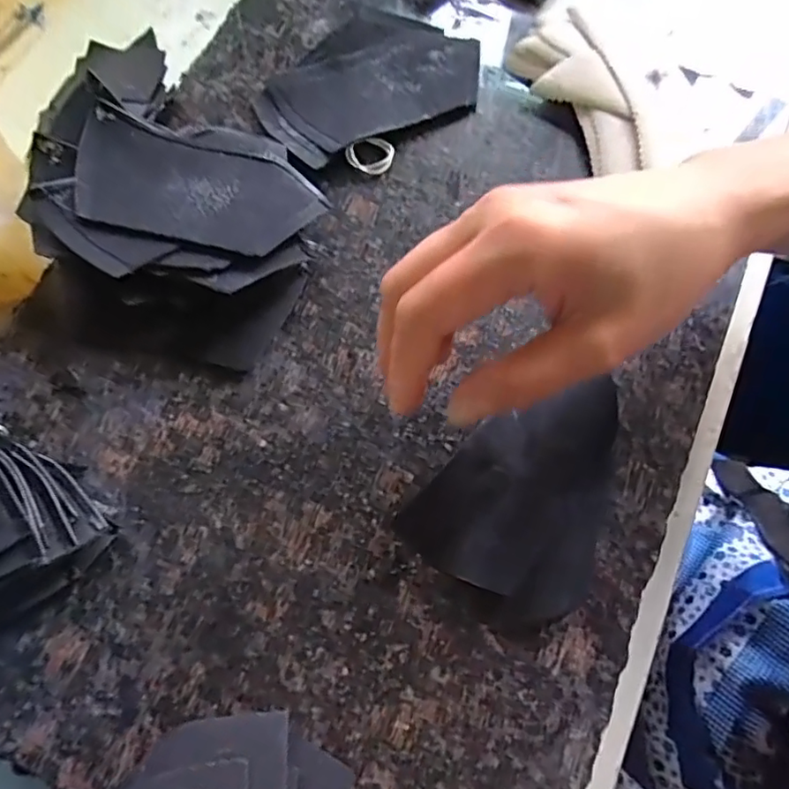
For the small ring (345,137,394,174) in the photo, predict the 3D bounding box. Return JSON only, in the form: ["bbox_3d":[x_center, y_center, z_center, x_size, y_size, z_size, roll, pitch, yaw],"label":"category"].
[{"bbox_3d":[-0.014,-0.144,0.338,0.024,0.011,0.024,0,73,0],"label":"small ring"}]

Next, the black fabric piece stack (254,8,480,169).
[{"bbox_3d":[-0.015,-0.192,0.347,0.136,0.011,0.084,-27,75,-8],"label":"black fabric piece stack"}]

